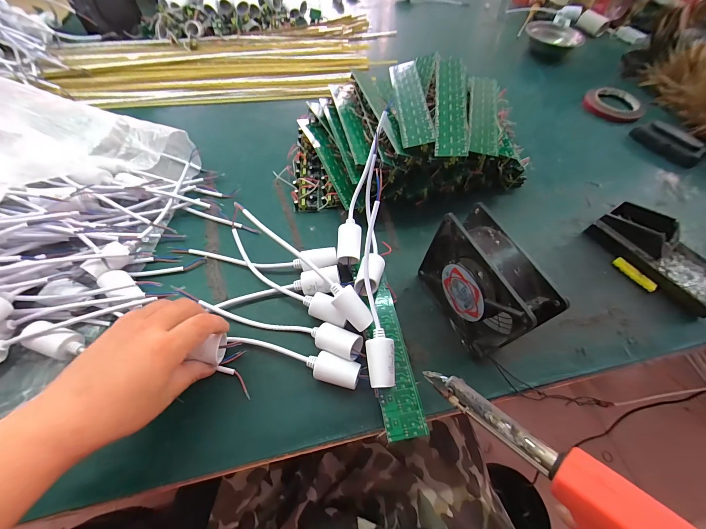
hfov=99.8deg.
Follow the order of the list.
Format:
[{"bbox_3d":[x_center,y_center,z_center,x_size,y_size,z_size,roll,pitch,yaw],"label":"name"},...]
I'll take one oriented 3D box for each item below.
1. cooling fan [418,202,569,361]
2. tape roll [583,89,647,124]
[{"bbox_3d":[0.125,0.023,0.303,0.047,0.118,0.122,-21,62,-15],"label":"cooling fan"},{"bbox_3d":[0.523,-0.319,0.598,0.107,0.020,0.113,1,58,-2],"label":"tape roll"}]

